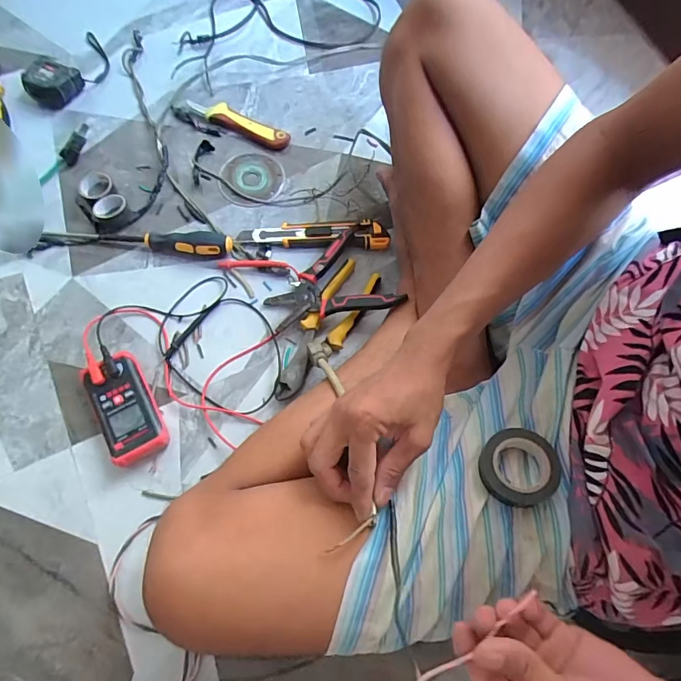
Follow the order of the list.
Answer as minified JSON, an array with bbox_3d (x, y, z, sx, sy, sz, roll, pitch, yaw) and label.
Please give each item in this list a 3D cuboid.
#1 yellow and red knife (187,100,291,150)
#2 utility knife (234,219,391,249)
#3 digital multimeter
[{"bbox_3d":[-0.151,-0.321,0.645,0.161,0.024,0.029,24,71,7],"label":"yellow and red knife"},{"bbox_3d":[-0.036,-0.143,0.585,0.198,0.019,0.035,2,70,-1],"label":"utility knife"},{"bbox_3d":[-0.239,0.077,0.491,0.059,0.031,0.117,-28,73,-11],"label":"digital multimeter"}]

